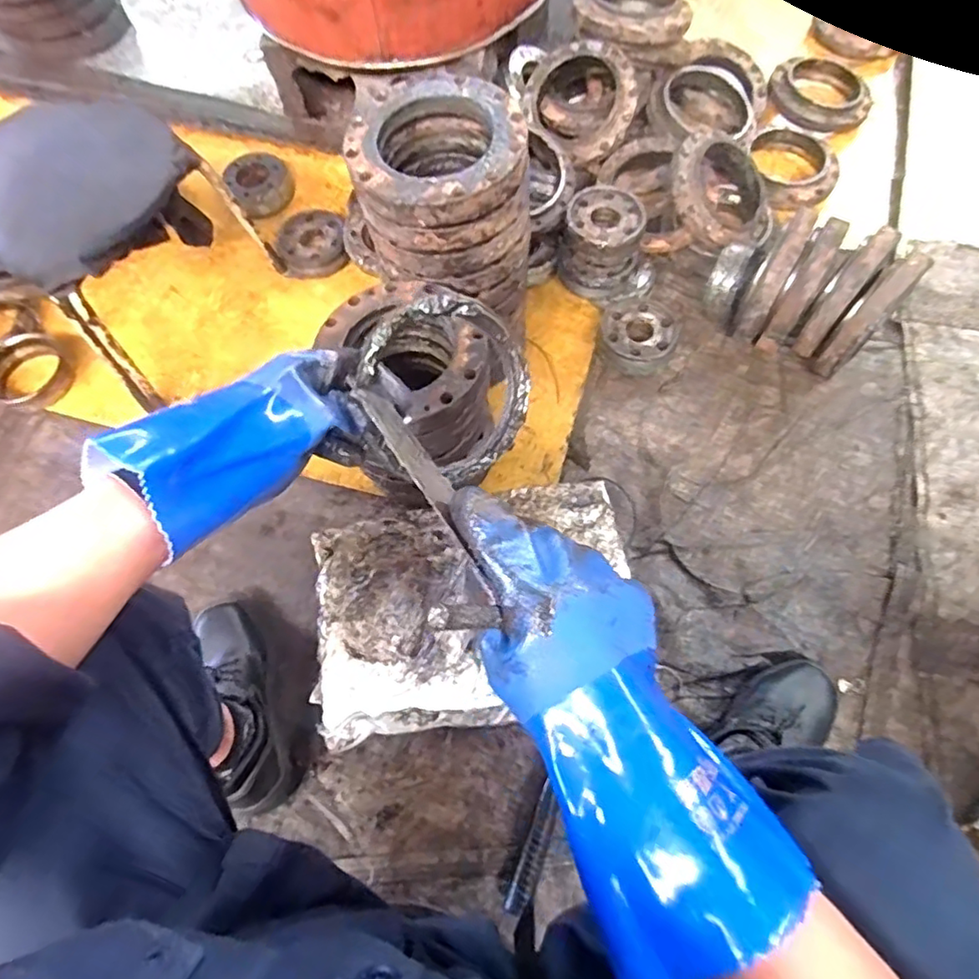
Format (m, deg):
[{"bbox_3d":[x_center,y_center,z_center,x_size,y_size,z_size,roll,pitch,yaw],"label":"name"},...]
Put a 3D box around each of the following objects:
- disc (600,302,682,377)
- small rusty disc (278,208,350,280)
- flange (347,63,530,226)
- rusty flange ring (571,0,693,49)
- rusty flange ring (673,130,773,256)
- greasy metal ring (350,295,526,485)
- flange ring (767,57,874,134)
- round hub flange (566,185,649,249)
[{"bbox_3d":[0.243,-0.249,0.970,0.125,0.041,0.127,0,67,0],"label":"disc"},{"bbox_3d":[-0.310,-0.432,1.053,0.117,0.029,0.115,0,83,-3],"label":"small rusty disc"},{"bbox_3d":[-0.060,-0.388,0.669,0.191,0.036,0.208,-1,67,2],"label":"flange"},{"bbox_3d":[0.230,-0.792,0.990,0.156,0.042,0.169,-1,67,2],"label":"rusty flange ring"},{"bbox_3d":[0.379,-0.488,0.986,0.190,0.046,0.195,0,90,-24],"label":"rusty flange ring"},{"bbox_3d":[-0.036,-0.080,0.505,0.150,0.160,0.017,-11,27,-23],"label":"greasy metal ring"},{"bbox_3d":[0.656,-0.783,1.188,0.184,0.052,0.182,0,67,0],"label":"flange ring"},{"bbox_3d":[0.189,-0.439,0.945,0.120,0.022,0.134,23,69,11],"label":"round hub flange"}]

